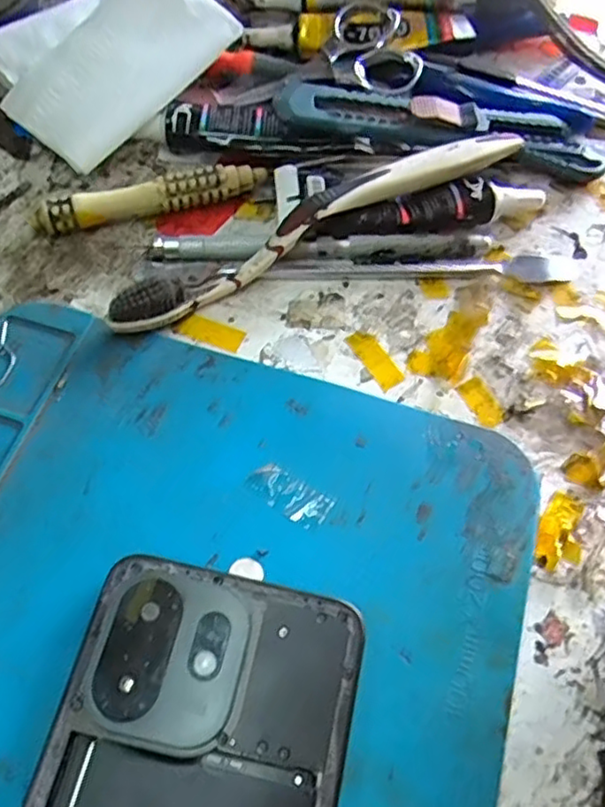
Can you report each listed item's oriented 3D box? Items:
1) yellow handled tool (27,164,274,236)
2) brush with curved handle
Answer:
[{"bbox_3d":[-0.060,-0.081,0.257,0.090,0.015,0.010,-14,63,-11],"label":"yellow handled tool"},{"bbox_3d":[0.006,-0.069,0.246,0.169,0.028,0.018,-25,66,-16],"label":"brush with curved handle"}]

